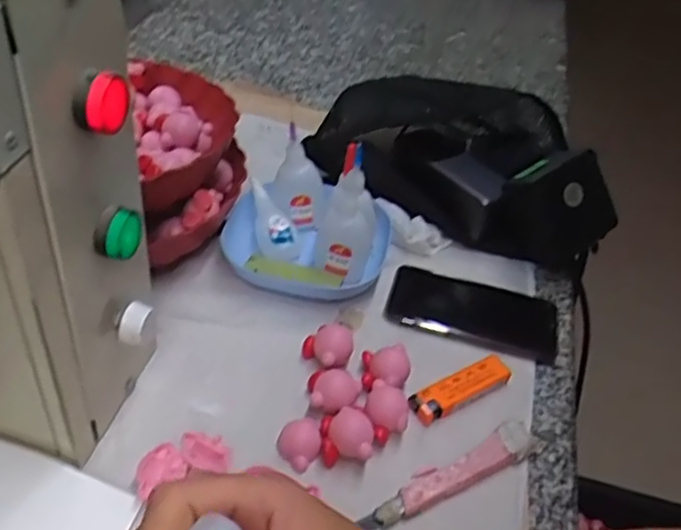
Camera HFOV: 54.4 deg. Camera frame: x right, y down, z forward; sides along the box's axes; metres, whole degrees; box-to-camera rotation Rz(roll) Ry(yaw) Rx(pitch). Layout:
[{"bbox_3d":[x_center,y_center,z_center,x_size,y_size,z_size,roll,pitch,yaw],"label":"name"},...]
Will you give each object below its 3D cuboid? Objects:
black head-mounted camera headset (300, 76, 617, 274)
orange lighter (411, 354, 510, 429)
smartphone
[{"bbox_3d":[0.126,-0.112,0.667,0.279,0.087,0.197,18,42,11],"label":"black head-mounted camera headset"},{"bbox_3d":[0.088,0.089,0.479,0.083,0.008,0.025,-20,48,-29],"label":"orange lighter"},{"bbox_3d":[0.109,0.036,0.545,0.137,0.009,0.070,16,41,8],"label":"smartphone"}]

